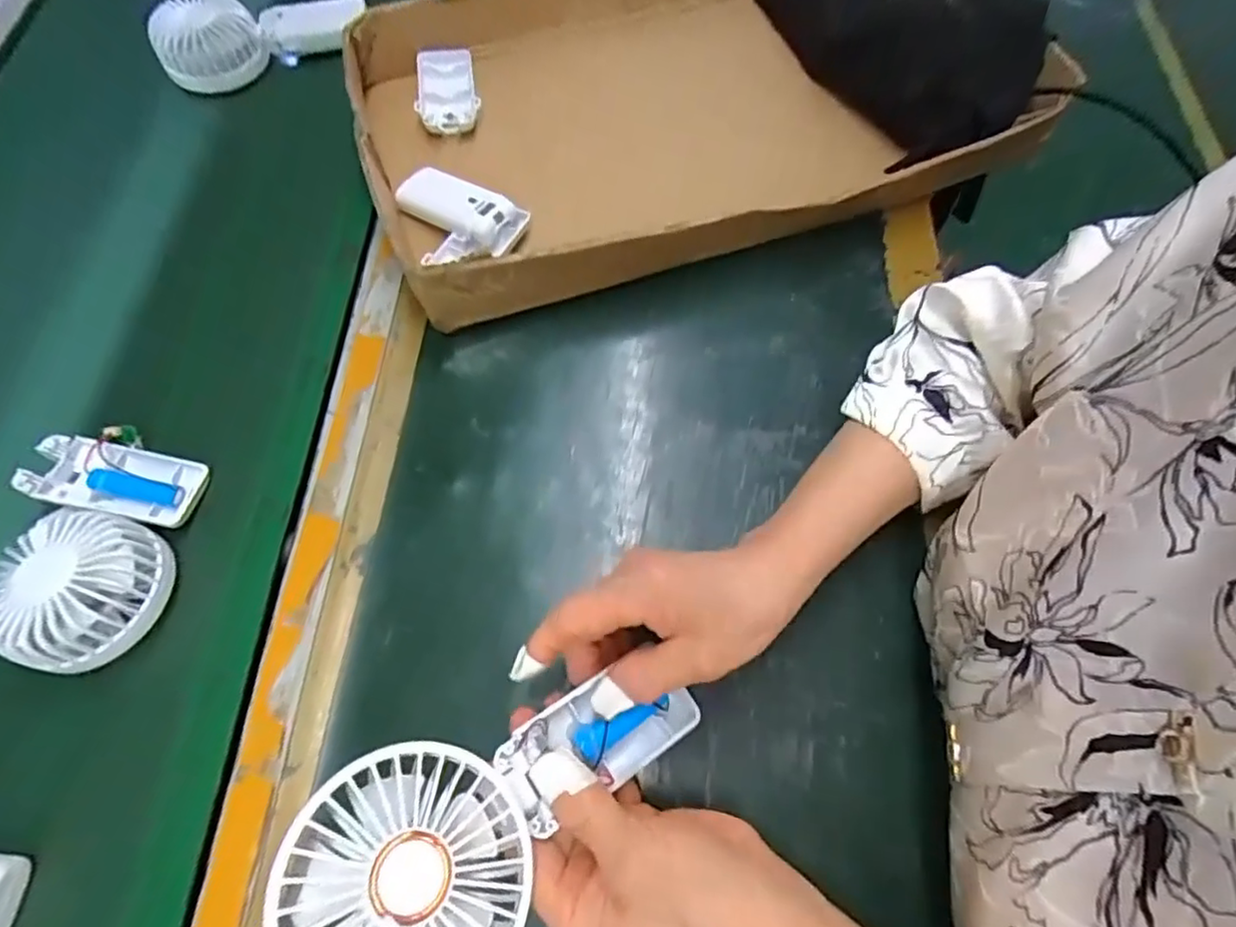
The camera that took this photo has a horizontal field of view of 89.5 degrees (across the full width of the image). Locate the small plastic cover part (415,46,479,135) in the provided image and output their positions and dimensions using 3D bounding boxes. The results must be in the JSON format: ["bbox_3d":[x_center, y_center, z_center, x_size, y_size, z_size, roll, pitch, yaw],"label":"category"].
[{"bbox_3d":[-0.143,-0.313,0.519,0.049,0.012,0.090,-13,66,-3],"label":"small plastic cover part"}]

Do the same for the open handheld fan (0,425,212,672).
[{"bbox_3d":[-0.306,0.044,0.365,0.084,0.042,0.141,-4,66,1],"label":"open handheld fan"}]

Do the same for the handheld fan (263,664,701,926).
[{"bbox_3d":[-0.044,0.139,0.252,0.174,0.034,0.080,-17,63,-41],"label":"handheld fan"}]

